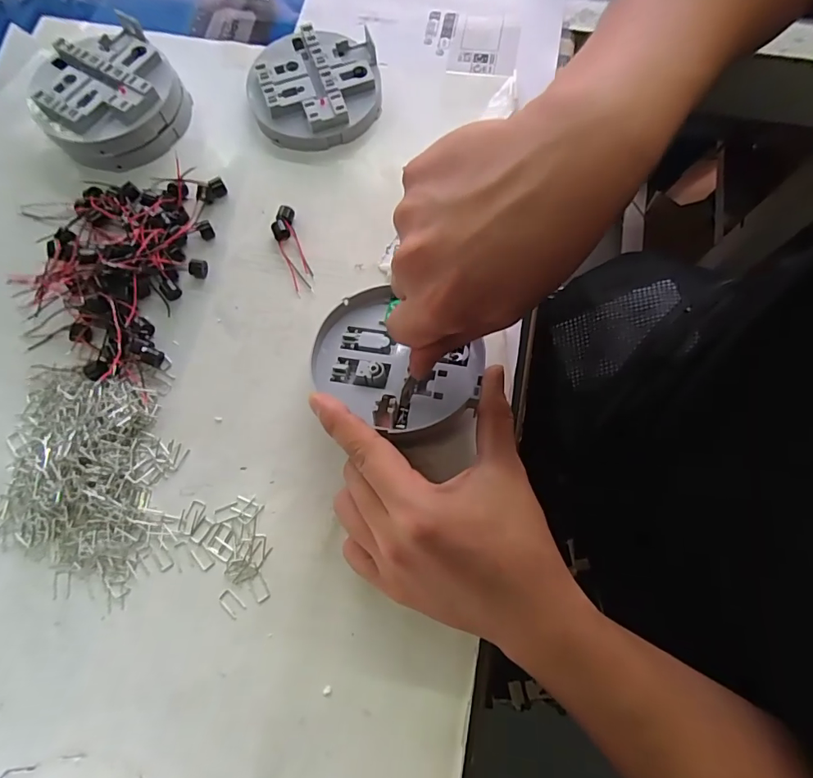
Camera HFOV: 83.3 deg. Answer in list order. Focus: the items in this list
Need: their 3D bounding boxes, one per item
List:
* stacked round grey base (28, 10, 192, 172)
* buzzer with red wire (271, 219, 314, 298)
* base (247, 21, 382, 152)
[{"bbox_3d":[-0.224,-0.219,0.345,0.101,0.037,0.096,0,74,0],"label":"stacked round grey base"},{"bbox_3d":[-0.082,-0.094,0.323,0.012,0.011,0.056,-22,75,-6],"label":"buzzer with red wire"},{"bbox_3d":[-0.070,-0.235,0.357,0.097,0.024,0.099,0,74,0],"label":"base"}]

